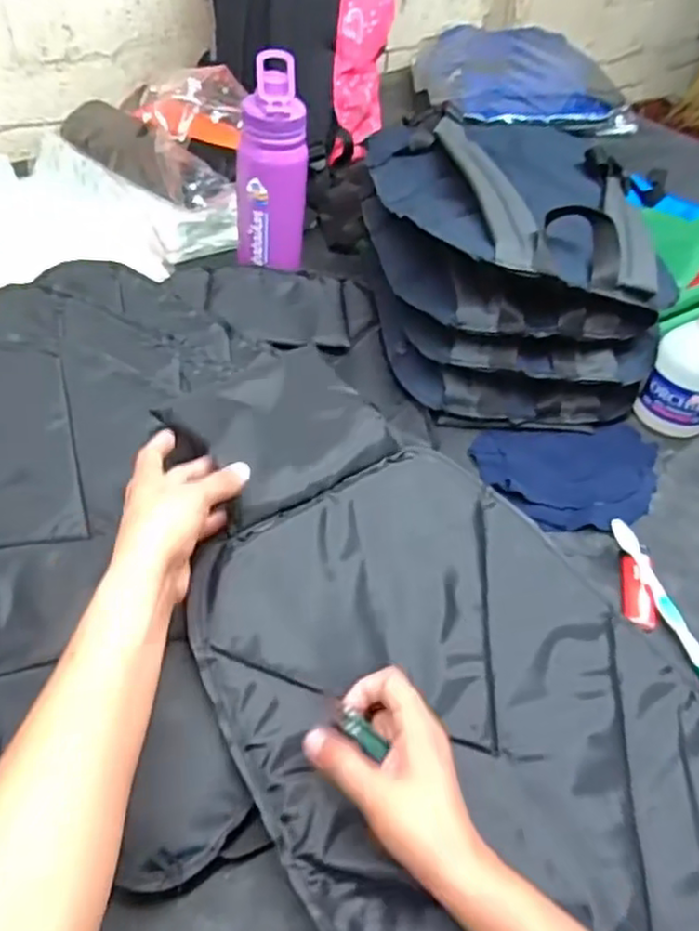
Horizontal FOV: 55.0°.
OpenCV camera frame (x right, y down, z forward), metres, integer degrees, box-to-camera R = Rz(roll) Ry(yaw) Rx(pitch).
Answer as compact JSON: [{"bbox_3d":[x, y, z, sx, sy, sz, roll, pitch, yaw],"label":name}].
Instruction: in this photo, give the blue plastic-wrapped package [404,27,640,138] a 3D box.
[{"bbox_3d":[0.320,-0.747,1.283,0.386,0.059,0.422,5,48,1],"label":"blue plastic-wrapped package"}]

